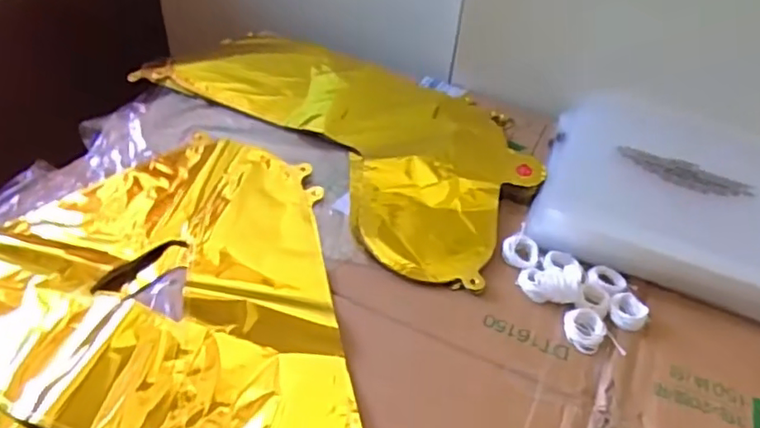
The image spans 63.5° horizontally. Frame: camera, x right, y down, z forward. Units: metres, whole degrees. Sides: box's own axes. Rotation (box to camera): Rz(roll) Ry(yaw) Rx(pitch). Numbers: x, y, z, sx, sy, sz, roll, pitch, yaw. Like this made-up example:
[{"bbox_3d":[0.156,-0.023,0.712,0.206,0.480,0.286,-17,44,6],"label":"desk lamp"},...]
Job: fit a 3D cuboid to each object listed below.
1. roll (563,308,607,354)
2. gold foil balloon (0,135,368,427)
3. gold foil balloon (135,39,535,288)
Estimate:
[{"bbox_3d":[0.148,0.082,0.444,0.030,0.007,0.033,2,45,-2],"label":"roll"},{"bbox_3d":[-0.176,0.071,0.422,0.393,0.017,0.376,12,45,7],"label":"gold foil balloon"},{"bbox_3d":[-0.050,-0.088,0.593,0.396,0.010,0.235,24,48,19],"label":"gold foil balloon"}]

